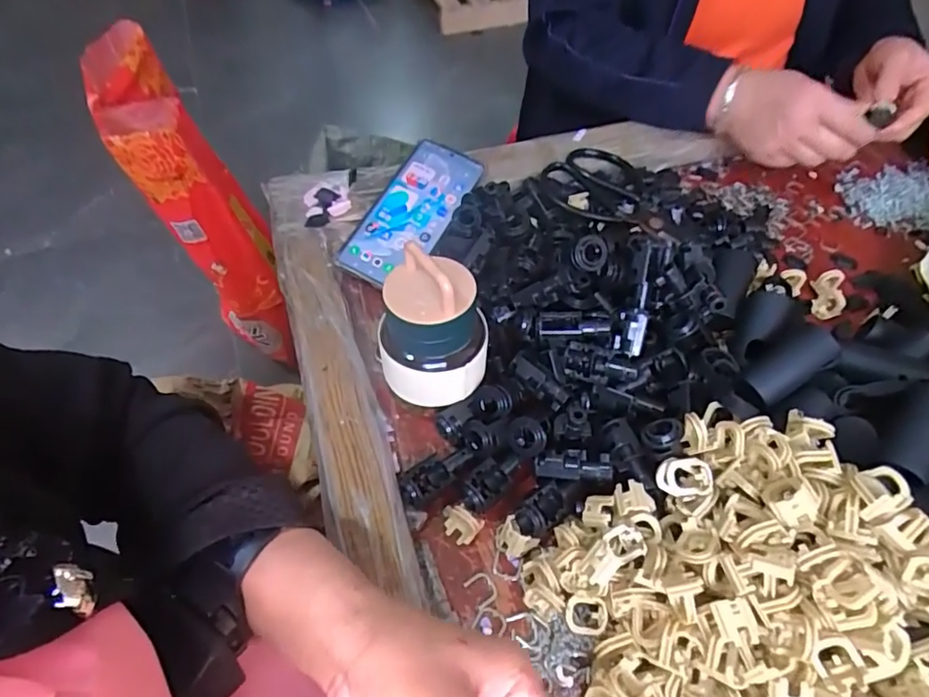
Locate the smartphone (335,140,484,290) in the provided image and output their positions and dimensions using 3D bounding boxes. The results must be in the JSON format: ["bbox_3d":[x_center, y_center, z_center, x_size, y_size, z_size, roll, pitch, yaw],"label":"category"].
[{"bbox_3d":[-0.051,-0.131,0.523,0.074,0.010,0.164,29,72,11],"label":"smartphone"}]

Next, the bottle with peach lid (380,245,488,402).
[{"bbox_3d":[-0.023,-0.014,0.379,0.073,0.109,0.064,1,52,1],"label":"bottle with peach lid"}]

